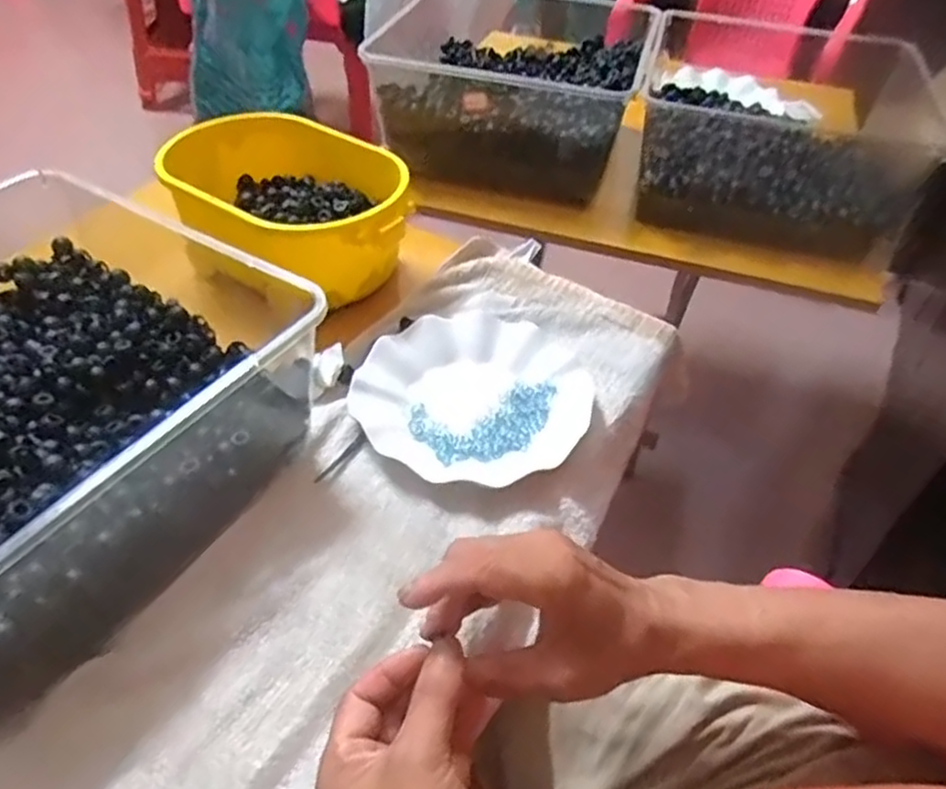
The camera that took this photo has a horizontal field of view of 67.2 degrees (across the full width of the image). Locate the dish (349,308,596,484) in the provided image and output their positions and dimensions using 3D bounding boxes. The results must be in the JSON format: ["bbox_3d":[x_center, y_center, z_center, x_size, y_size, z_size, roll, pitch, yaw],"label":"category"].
[{"bbox_3d":[0.001,0.002,0.573,0.186,0.020,0.174,2,44,-2],"label":"dish"}]

